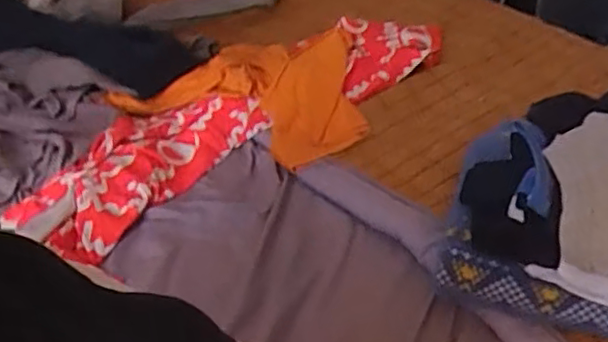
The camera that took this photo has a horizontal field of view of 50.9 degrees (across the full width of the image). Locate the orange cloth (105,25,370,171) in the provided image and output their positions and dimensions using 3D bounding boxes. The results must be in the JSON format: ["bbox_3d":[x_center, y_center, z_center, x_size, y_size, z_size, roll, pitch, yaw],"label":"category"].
[{"bbox_3d":[-0.077,-0.160,1.050,0.412,0.078,0.310,14,42,25],"label":"orange cloth"}]

